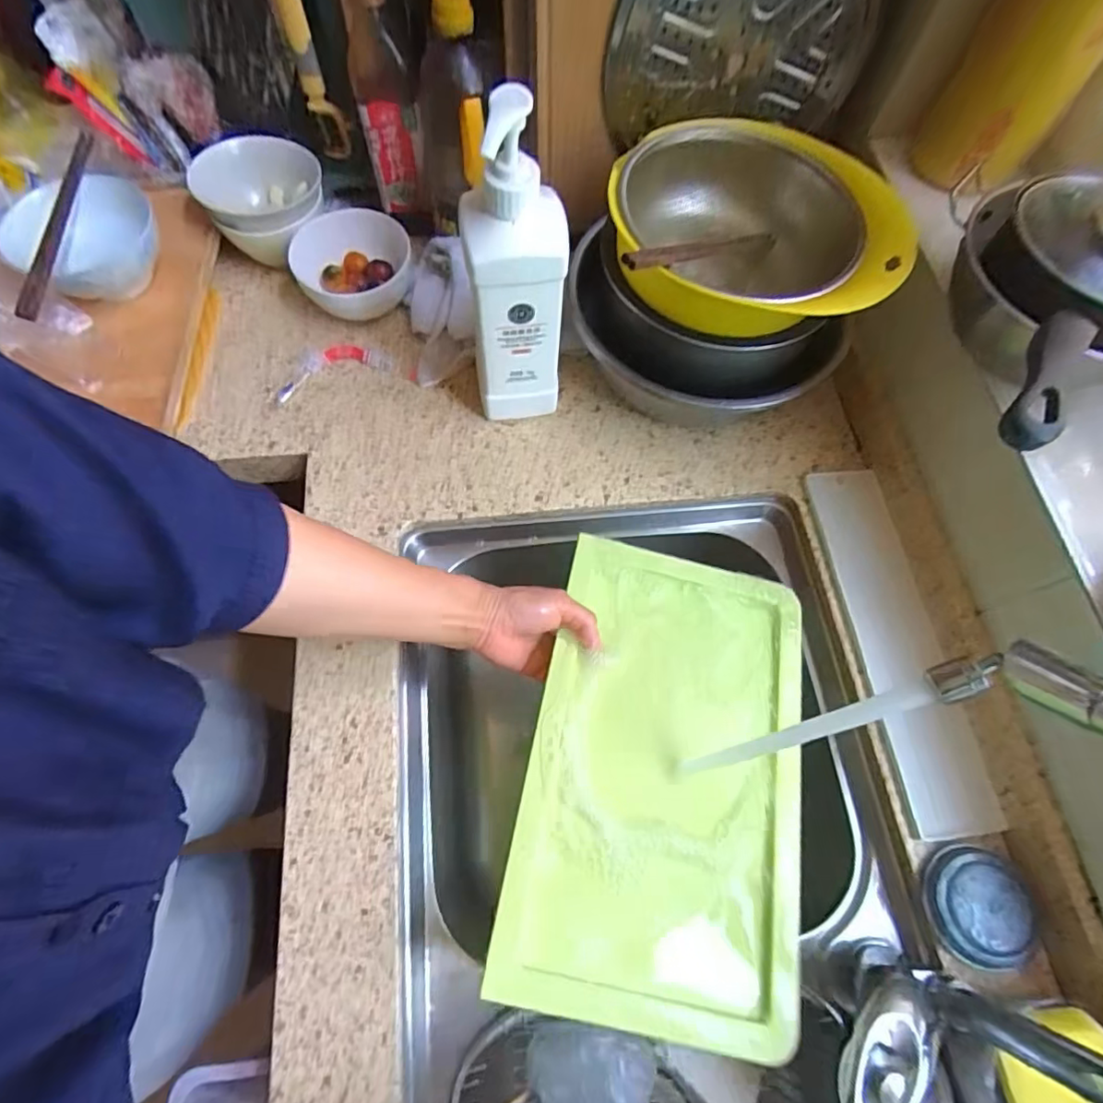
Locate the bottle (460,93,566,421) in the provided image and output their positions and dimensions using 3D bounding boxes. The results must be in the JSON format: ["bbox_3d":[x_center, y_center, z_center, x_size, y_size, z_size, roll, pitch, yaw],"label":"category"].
[{"bbox_3d":[-0.031,-0.216,0.486,0.075,0.290,0.047,-7,68,-5],"label":"bottle"}]

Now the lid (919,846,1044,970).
[{"bbox_3d":[0.331,0.276,0.440,0.073,0.014,0.082,-23,73,10],"label":"lid"}]

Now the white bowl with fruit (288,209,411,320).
[{"bbox_3d":[-0.220,-0.309,0.634,0.126,0.070,0.109,-10,69,-6],"label":"white bowl with fruit"}]

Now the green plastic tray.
[{"bbox_3d":[0.096,0.166,0.460,0.218,0.013,0.353,14,62,-4],"label":"green plastic tray"}]

